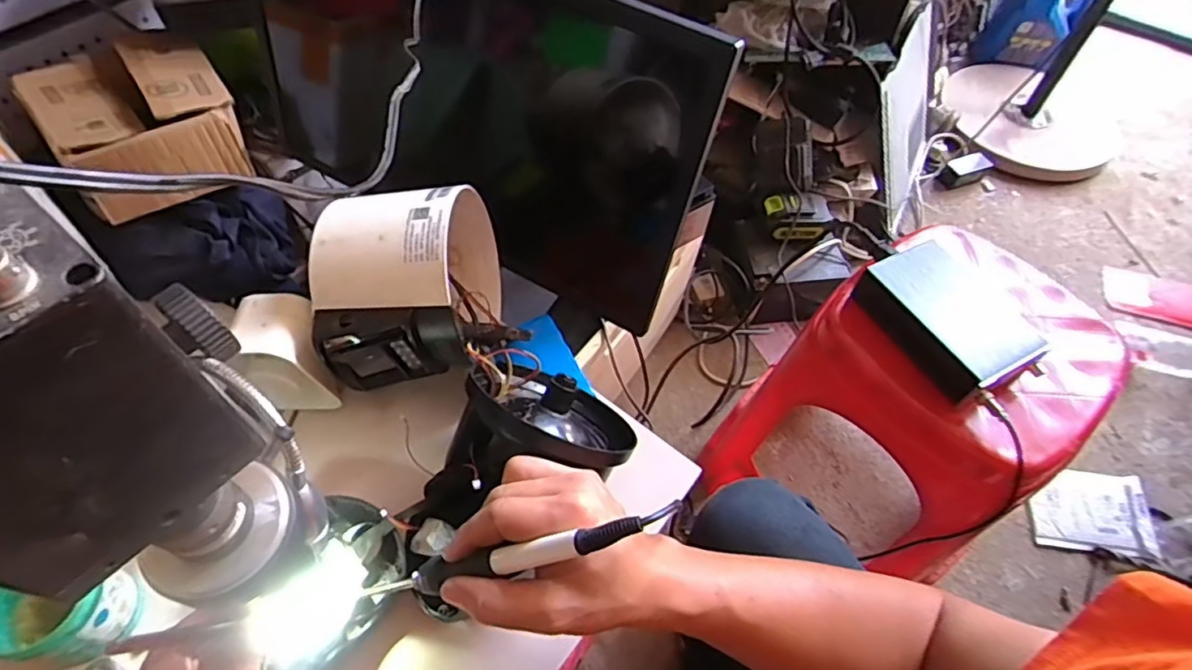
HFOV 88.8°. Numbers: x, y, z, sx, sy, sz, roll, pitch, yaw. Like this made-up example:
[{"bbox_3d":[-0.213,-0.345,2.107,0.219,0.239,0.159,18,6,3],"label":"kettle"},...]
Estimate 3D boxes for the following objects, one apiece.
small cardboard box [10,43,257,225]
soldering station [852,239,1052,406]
[{"bbox_3d":[-0.608,-0.289,0.821,0.212,0.107,0.248,-33,64,-24],"label":"small cardboard box"},{"bbox_3d":[0.351,-0.014,0.613,0.106,0.053,0.157,-22,60,-18],"label":"soldering station"}]

